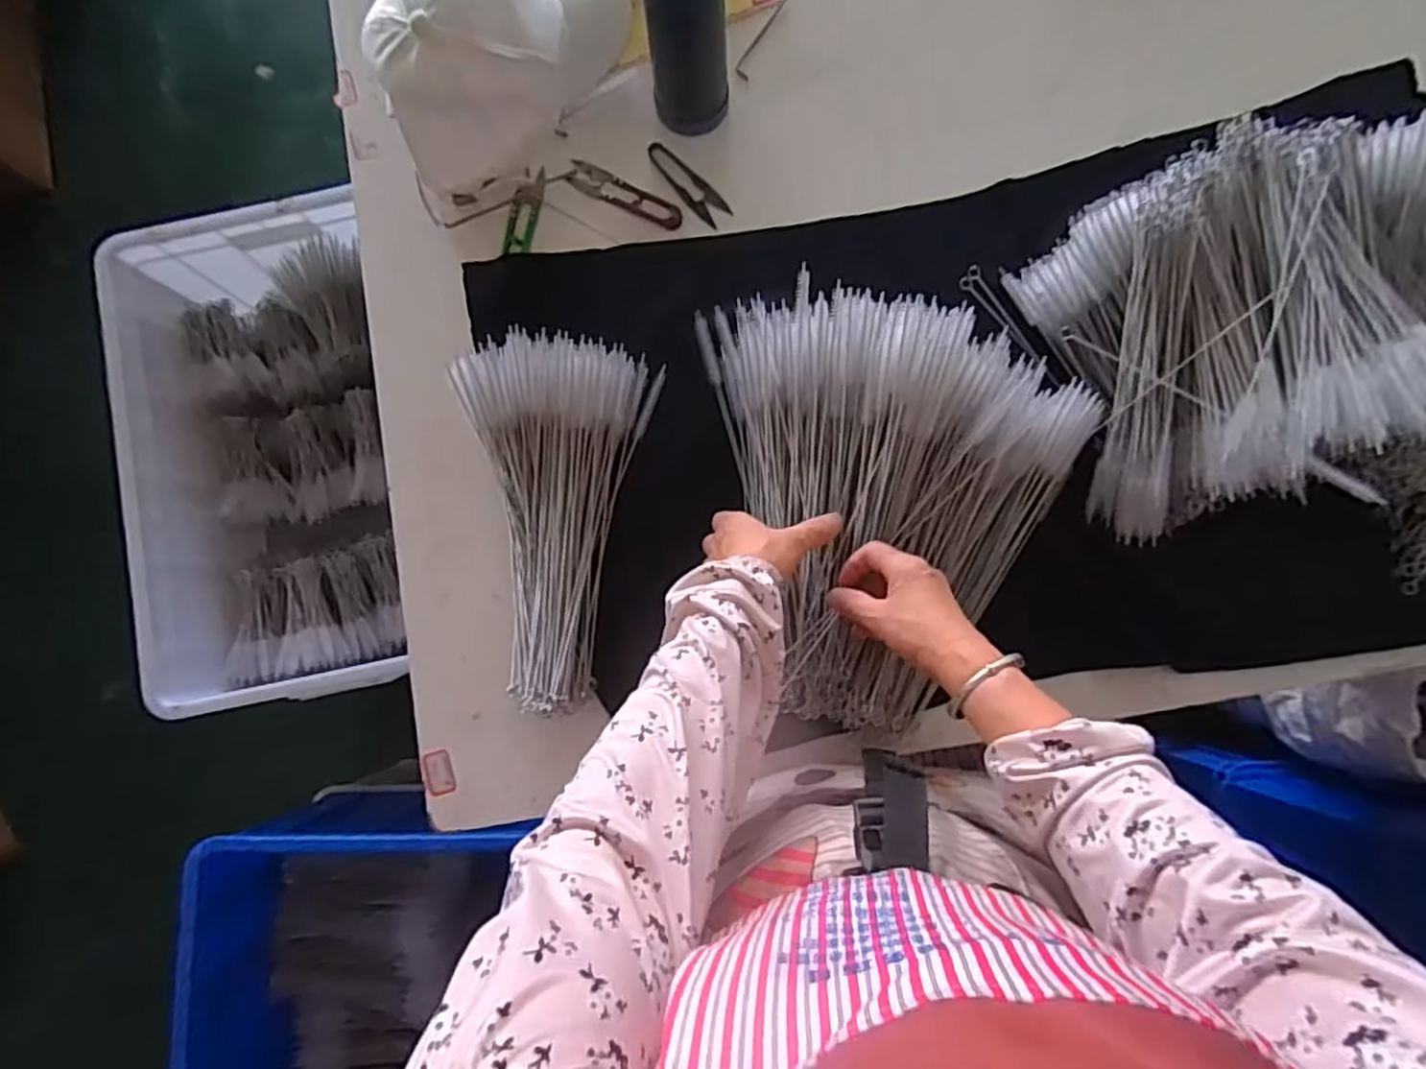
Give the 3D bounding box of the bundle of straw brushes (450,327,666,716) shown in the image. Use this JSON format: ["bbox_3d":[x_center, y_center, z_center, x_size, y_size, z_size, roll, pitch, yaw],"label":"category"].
[{"bbox_3d":[-0.139,-0.014,0.618,0.165,0.042,0.311,2,85,2],"label":"bundle of straw brushes"}]

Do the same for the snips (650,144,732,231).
[{"bbox_3d":[-0.026,-0.327,0.676,0.098,0.006,0.026,44,88,5],"label":"snips"}]

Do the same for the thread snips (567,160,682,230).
[{"bbox_3d":[-0.083,-0.319,0.678,0.117,0.007,0.027,28,86,4],"label":"thread snips"}]

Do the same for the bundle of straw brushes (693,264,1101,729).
[{"bbox_3d":[0.165,-0.041,0.573,0.273,0.074,0.350,-13,85,1],"label":"bundle of straw brushes"}]

